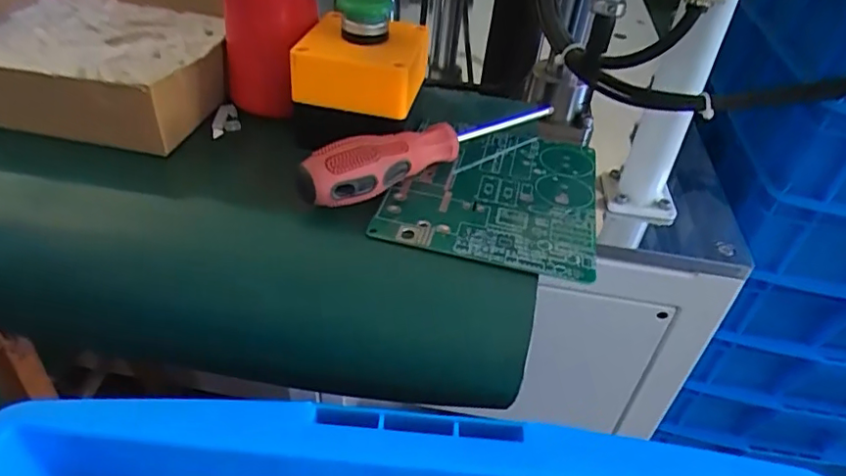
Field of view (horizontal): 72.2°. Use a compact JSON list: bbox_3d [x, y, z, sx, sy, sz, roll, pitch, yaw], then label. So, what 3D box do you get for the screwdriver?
[{"bbox_3d":[0.012,-0.065,0.364,0.192,0.030,0.028,-29,52,-34],"label":"screwdriver"}]

